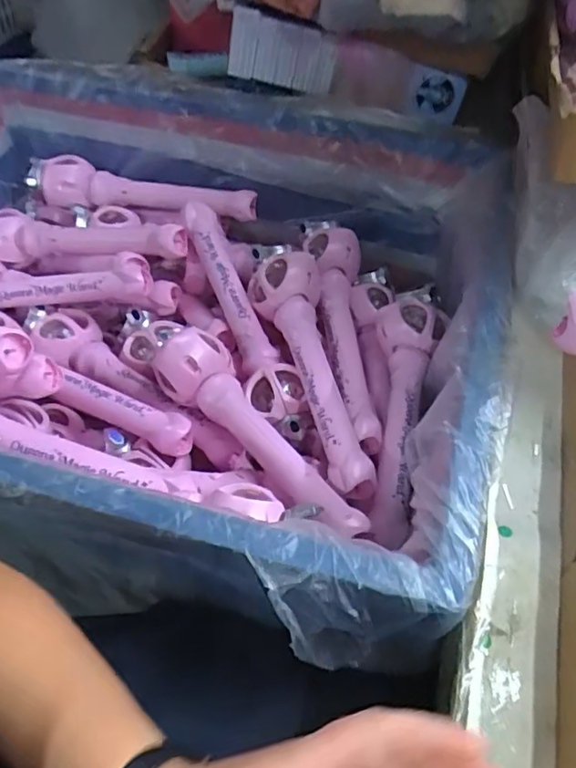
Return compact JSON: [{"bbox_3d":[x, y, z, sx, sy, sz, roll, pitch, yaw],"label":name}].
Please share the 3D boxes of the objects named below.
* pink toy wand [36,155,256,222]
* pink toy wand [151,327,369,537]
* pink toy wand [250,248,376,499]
[{"bbox_3d":[-0.215,-0.274,0.840,0.332,0.064,0.060,7,50,4],"label":"pink toy wand"},{"bbox_3d":[-0.026,0.048,0.618,0.082,0.085,0.317,-35,59,-27],"label":"pink toy wand"},{"bbox_3d":[0.021,-0.030,0.651,0.084,0.066,0.316,-8,50,-8],"label":"pink toy wand"}]

